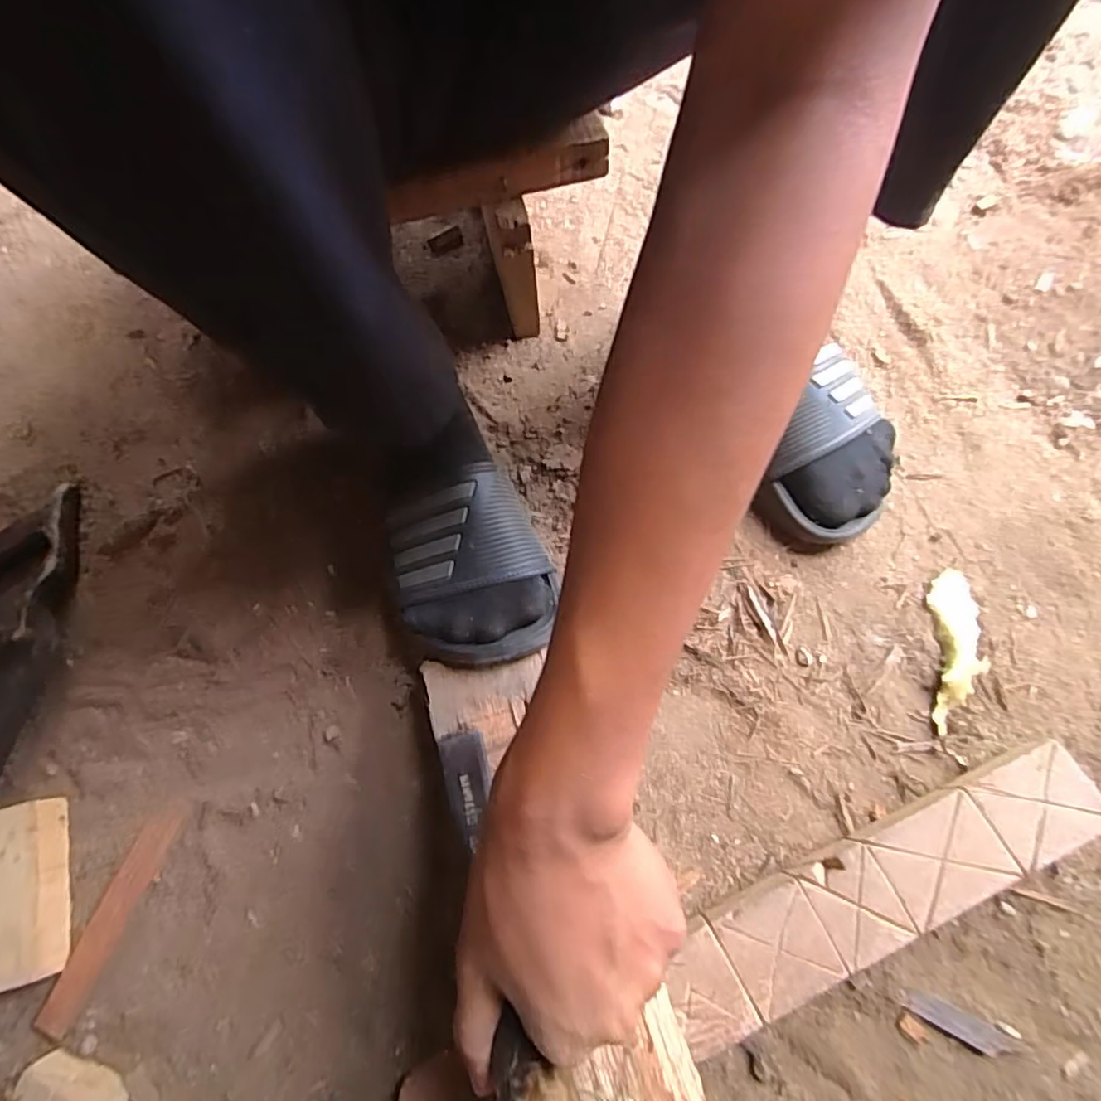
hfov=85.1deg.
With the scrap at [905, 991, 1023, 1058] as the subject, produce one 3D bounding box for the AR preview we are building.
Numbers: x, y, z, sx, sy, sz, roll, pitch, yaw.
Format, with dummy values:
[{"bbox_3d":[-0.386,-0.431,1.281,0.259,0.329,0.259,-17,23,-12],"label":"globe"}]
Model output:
[{"bbox_3d":[0.228,0.263,0.335,0.056,0.004,0.013,25,69,14],"label":"scrap"}]

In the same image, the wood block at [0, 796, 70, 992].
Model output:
[{"bbox_3d":[-0.344,0.220,0.383,0.053,0.023,0.103,-15,65,-3],"label":"wood block"}]

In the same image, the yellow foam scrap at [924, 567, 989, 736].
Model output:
[{"bbox_3d":[0.279,0.066,0.411,0.036,0.006,0.114,8,66,7],"label":"yellow foam scrap"}]

